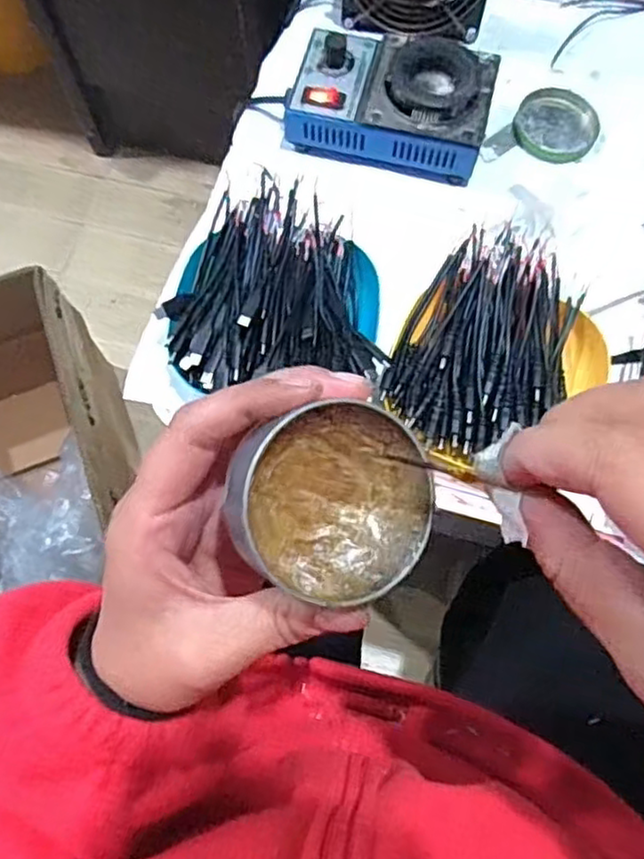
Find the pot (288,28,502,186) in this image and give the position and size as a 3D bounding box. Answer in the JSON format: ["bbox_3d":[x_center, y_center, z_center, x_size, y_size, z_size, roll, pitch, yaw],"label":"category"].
[{"bbox_3d":[0.054,-0.257,0.525,0.149,0.050,0.100,14,71,5],"label":"pot"}]

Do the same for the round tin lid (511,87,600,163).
[{"bbox_3d":[0.192,-0.248,0.558,0.066,0.010,0.068,0,71,0],"label":"round tin lid"}]

